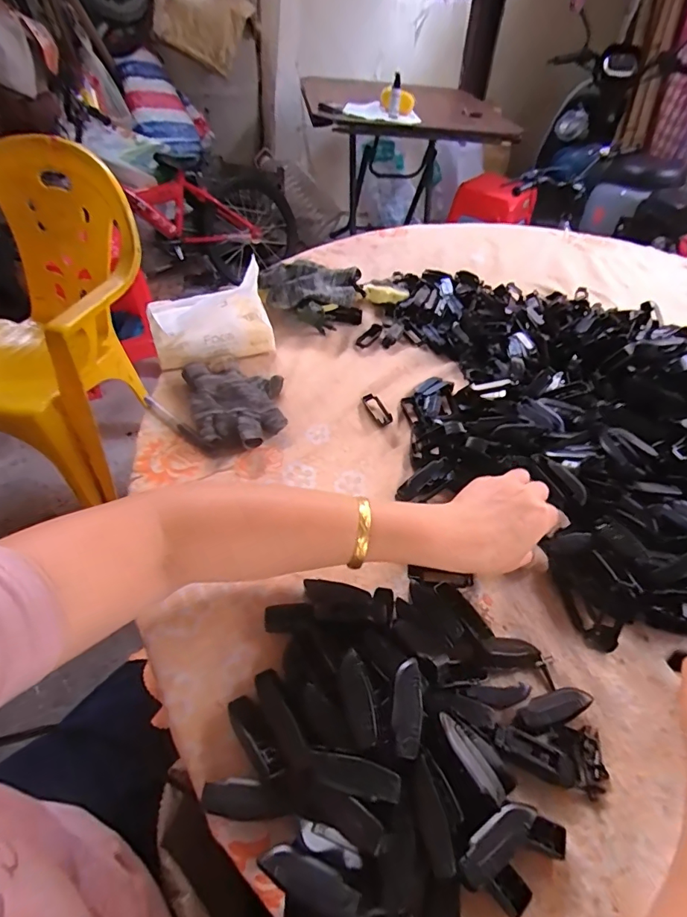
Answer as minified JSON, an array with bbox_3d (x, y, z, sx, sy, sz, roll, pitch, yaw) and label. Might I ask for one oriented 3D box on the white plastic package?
[{"bbox_3d":[-0.158,-0.171,0.535,0.138,0.098,0.056,-13,50,-15],"label":"white plastic package"}]

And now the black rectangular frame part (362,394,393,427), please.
[{"bbox_3d":[0.039,-0.057,0.516,0.019,0.010,0.055,-16,51,-17],"label":"black rectangular frame part"}]

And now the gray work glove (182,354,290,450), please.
[{"bbox_3d":[-0.114,-0.060,0.493,0.097,0.030,0.128,-13,50,-15],"label":"gray work glove"}]

